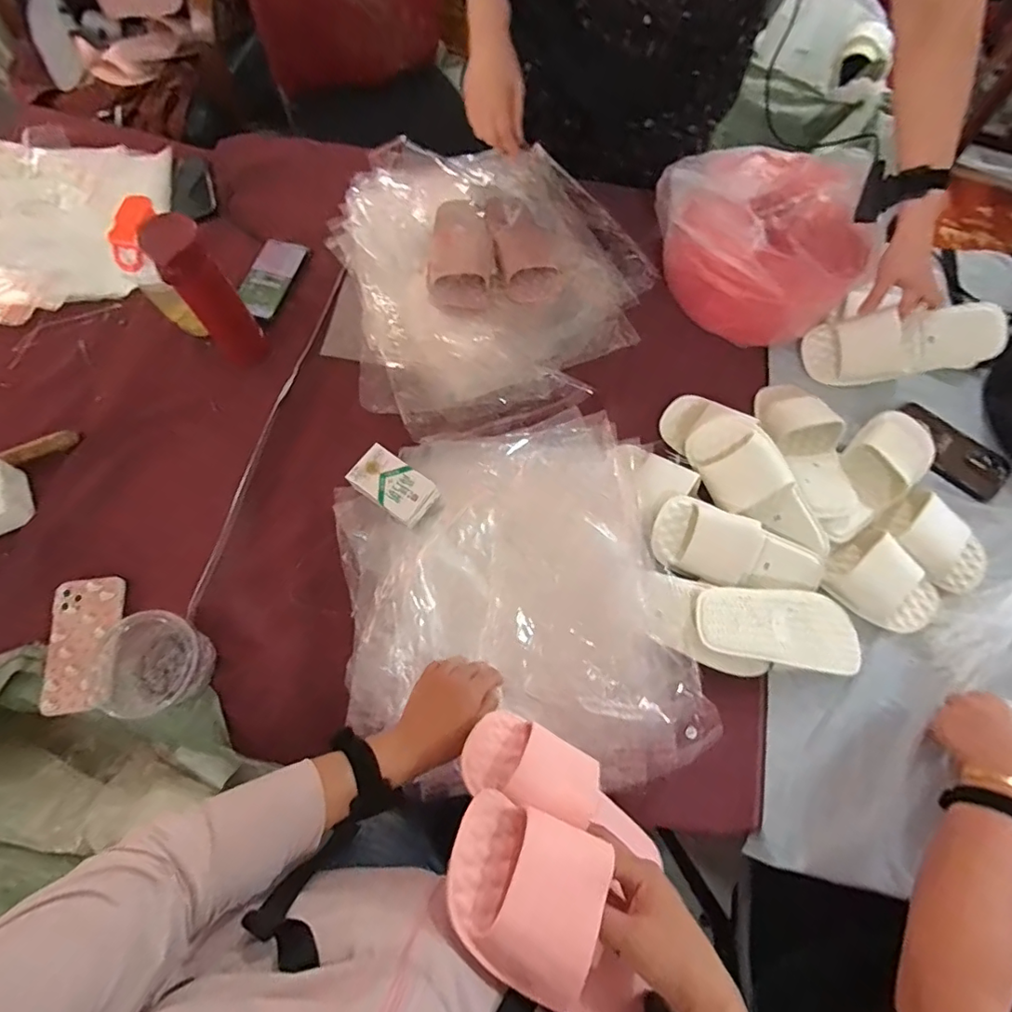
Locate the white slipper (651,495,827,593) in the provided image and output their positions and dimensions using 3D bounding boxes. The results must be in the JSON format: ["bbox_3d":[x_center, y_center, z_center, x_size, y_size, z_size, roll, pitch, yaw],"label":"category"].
[{"bbox_3d":[0.299,0.064,0.665,0.229,0.062,0.096,17,71,5],"label":"white slipper"}]

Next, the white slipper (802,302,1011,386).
[{"bbox_3d":[0.570,-0.237,0.755,0.233,0.064,0.081,-3,68,22],"label":"white slipper"}]

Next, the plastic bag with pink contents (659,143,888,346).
[{"bbox_3d":[0.365,-0.392,0.769,0.241,0.166,0.263,-21,72,-8],"label":"plastic bag with pink contents"}]

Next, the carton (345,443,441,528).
[{"bbox_3d":[-0.153,-0.026,0.704,0.112,0.039,0.066,35,73,11],"label":"carton"}]

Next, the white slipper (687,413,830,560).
[{"bbox_3d":[0.328,-0.024,0.687,0.091,0.062,0.236,-34,74,-12],"label":"white slipper"}]

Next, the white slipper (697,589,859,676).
[{"bbox_3d":[0.338,0.149,0.642,0.217,0.050,0.096,6,70,1],"label":"white slipper"}]

